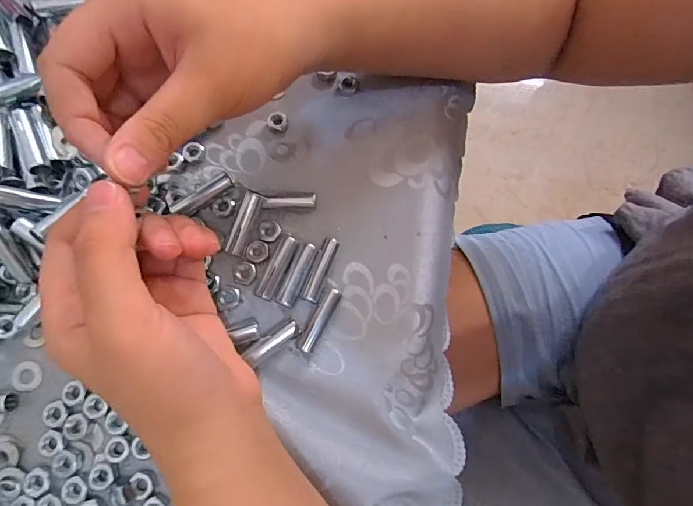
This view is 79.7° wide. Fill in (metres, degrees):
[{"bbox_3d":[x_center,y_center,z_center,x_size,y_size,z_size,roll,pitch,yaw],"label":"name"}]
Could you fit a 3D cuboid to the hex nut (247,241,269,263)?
[{"bbox_3d":[-0.053,-0.001,0.247,0.013,0.004,0.012,-36,80,-10],"label":"hex nut"}]

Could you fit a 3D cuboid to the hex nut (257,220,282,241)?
[{"bbox_3d":[-0.048,-0.014,0.253,0.013,0.006,0.013,-38,80,-10],"label":"hex nut"}]

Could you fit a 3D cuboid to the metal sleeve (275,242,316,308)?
[{"bbox_3d":[-0.029,0.013,0.246,0.011,0.008,0.039,23,76,4],"label":"metal sleeve"}]

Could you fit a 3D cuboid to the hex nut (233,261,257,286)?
[{"bbox_3d":[-0.061,0.012,0.246,0.013,0.005,0.013,14,76,2],"label":"hex nut"}]

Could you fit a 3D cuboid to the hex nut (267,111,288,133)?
[{"bbox_3d":[-0.045,-0.086,0.272,0.012,0.004,0.014,14,76,2],"label":"hex nut"}]

